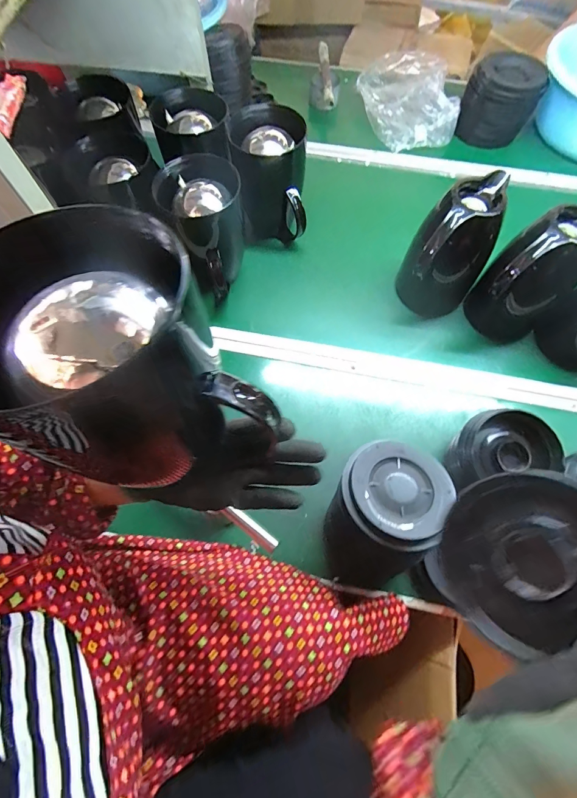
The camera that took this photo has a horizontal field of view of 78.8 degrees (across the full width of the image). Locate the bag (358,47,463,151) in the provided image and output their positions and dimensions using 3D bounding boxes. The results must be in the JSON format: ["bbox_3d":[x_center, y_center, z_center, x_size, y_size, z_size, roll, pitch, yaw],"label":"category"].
[{"bbox_3d":[0.286,-0.725,0.840,0.198,0.070,0.289,-12,67,-6],"label":"bag"}]

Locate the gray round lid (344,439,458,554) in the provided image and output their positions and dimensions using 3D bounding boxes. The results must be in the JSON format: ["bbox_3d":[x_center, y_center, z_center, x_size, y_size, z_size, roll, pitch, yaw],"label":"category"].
[{"bbox_3d":[0.118,0.096,0.379,0.109,0.026,0.113,0,67,-1],"label":"gray round lid"}]

